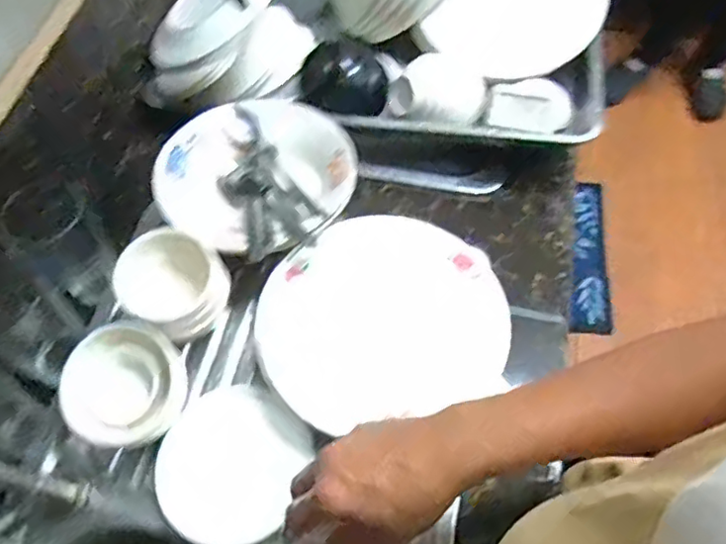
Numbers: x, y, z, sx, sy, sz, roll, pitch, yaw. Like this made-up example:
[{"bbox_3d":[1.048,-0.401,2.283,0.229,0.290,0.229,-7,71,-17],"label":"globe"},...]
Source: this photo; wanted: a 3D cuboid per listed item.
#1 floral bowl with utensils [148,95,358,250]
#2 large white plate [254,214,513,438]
[{"bbox_3d":[-0.119,-0.115,0.686,0.219,0.040,0.229,-1,60,1],"label":"floral bowl with utensils"},{"bbox_3d":[0.017,0.041,0.617,0.245,0.019,0.222,-19,61,-9],"label":"large white plate"}]

